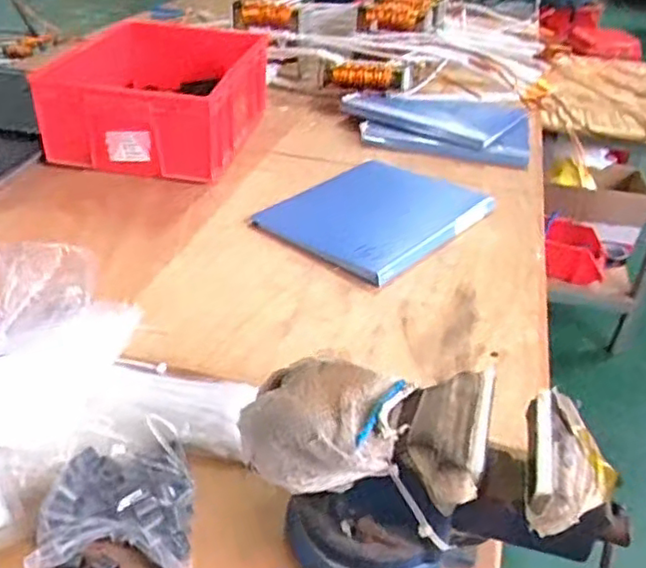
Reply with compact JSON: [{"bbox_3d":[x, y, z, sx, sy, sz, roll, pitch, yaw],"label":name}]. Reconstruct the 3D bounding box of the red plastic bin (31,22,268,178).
[{"bbox_3d":[-0.293,-0.334,1.180,0.303,0.167,0.390,7,35,5],"label":"red plastic bin"}]

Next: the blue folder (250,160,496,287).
[{"bbox_3d":[0.076,-0.114,1.012,0.262,0.026,0.334,27,41,30],"label":"blue folder"}]

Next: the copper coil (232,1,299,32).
[{"bbox_3d":[-0.141,-0.641,1.546,0.161,0.056,0.054,18,37,20],"label":"copper coil"}]

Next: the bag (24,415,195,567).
[{"bbox_3d":[-0.169,0.187,0.534,0.118,0.058,0.143,-2,35,-8],"label":"bag"}]

